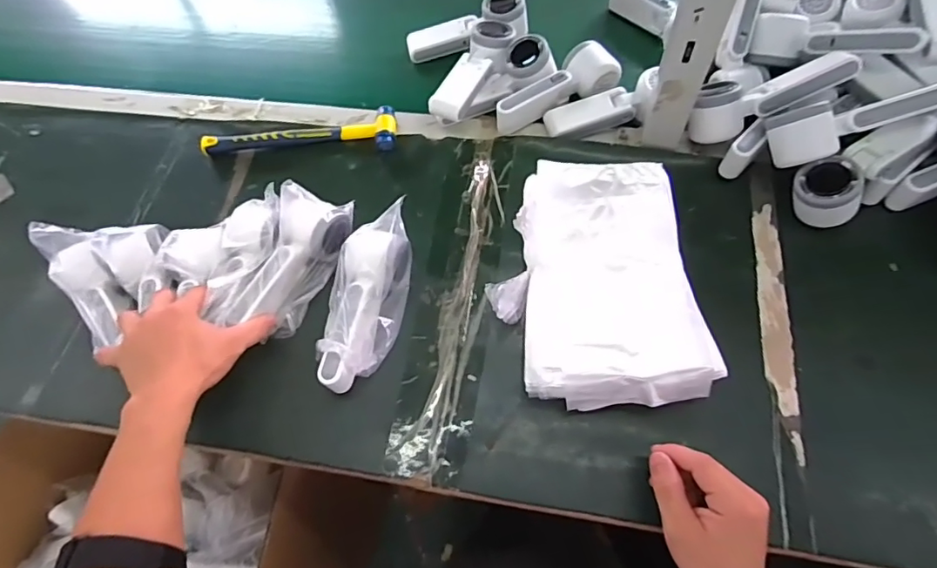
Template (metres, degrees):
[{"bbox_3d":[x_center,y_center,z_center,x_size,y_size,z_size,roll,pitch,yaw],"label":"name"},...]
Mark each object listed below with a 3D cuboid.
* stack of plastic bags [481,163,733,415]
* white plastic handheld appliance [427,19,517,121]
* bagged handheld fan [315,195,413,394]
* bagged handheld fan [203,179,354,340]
[{"bbox_3d":[0.123,0.001,0.512,0.182,0.064,0.239,-8,63,0],"label":"stack of plastic bags"},{"bbox_3d":[0.008,-0.269,0.661,0.062,0.043,0.169,22,66,14],"label":"white plastic handheld appliance"},{"bbox_3d":[-0.099,0.018,0.517,0.072,0.070,0.179,7,64,7],"label":"bagged handheld fan"},{"bbox_3d":[-0.189,-0.034,0.528,0.072,0.088,0.170,24,69,14],"label":"bagged handheld fan"}]

